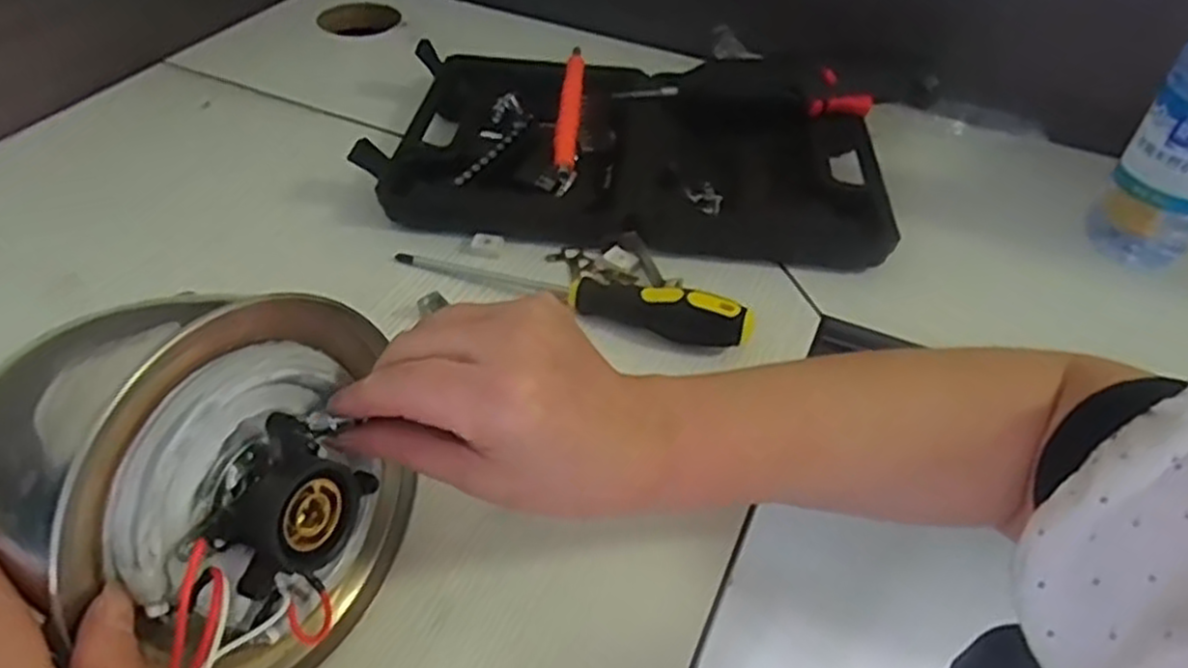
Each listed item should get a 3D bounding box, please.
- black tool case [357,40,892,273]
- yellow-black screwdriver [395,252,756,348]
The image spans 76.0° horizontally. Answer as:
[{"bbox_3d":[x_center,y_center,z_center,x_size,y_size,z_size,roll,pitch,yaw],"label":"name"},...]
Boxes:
[{"bbox_3d":[0.031,-0.146,0.557,0.341,0.048,0.204,7,45,4],"label":"black tool case"},{"bbox_3d":[-0.017,-0.030,0.454,0.222,0.027,0.023,16,46,12],"label":"yellow-black screwdriver"}]

